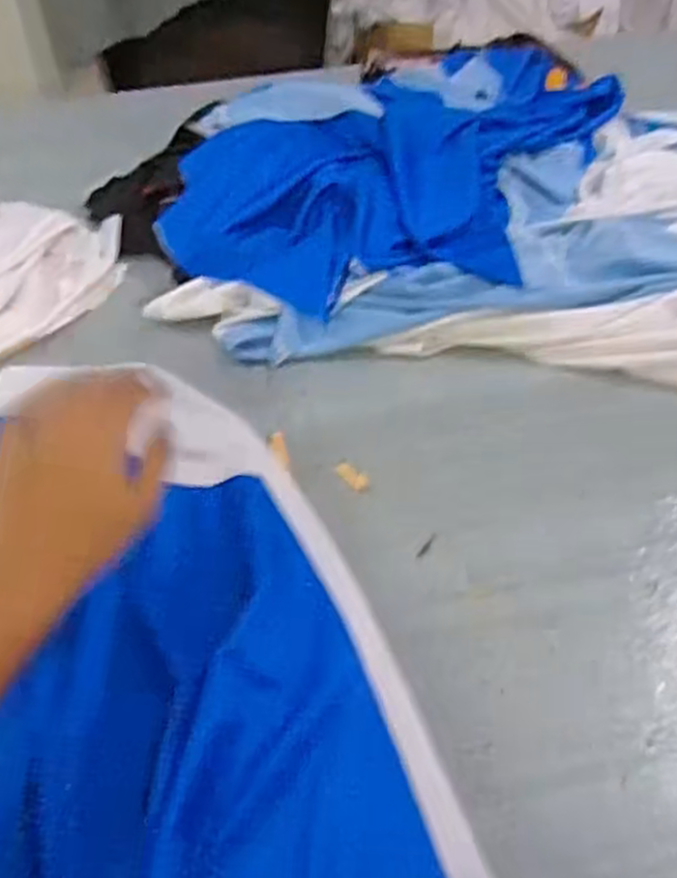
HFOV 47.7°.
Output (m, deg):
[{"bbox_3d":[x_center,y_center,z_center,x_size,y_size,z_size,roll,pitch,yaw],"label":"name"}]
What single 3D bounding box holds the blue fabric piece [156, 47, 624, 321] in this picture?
[{"bbox_3d":[0.076,-0.299,0.772,0.312,0.073,0.517,17,48,19],"label":"blue fabric piece"}]

